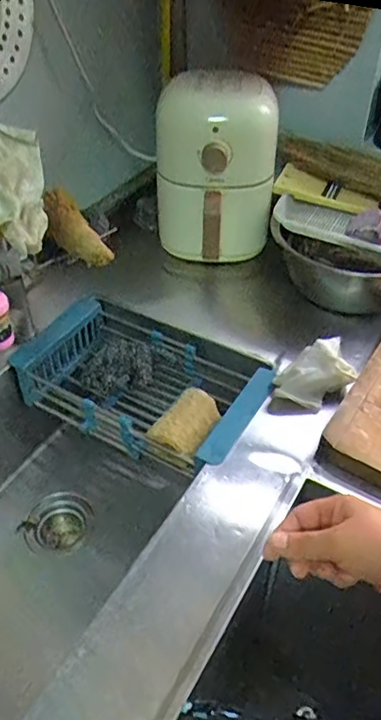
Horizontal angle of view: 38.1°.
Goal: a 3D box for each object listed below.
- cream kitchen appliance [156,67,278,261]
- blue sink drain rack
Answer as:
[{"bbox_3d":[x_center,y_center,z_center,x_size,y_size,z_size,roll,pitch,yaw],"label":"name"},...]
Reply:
[{"bbox_3d":[0.043,-0.317,0.954,0.201,0.278,0.186,-1,43,-1],"label":"cream kitchen appliance"},{"bbox_3d":[-0.073,0.041,0.875,0.368,0.086,0.207,23,48,23],"label":"blue sink drain rack"}]

